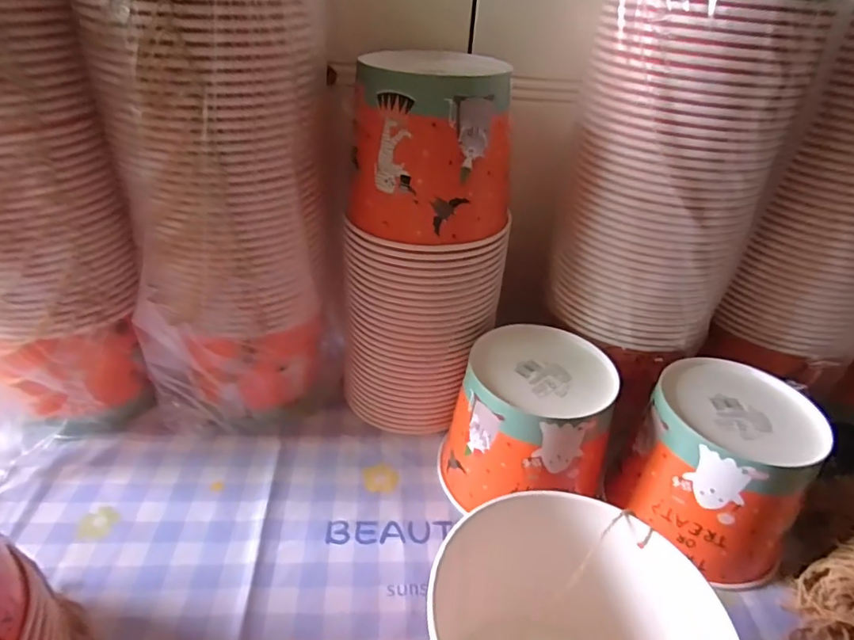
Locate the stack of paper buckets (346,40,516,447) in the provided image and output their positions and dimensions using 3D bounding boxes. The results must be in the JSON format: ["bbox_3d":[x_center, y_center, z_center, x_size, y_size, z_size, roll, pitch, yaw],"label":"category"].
[{"bbox_3d":[0.002,-0.052,0.510,0.129,0.357,0.123,23,39,25],"label":"stack of paper buckets"}]

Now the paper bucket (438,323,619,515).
[{"bbox_3d":[0.091,0.100,0.498,0.140,0.136,0.137,3,35,-2],"label":"paper bucket"}]

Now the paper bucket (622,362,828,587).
[{"bbox_3d":[0.261,0.132,0.461,0.130,0.131,0.139,4,33,-2],"label":"paper bucket"}]

